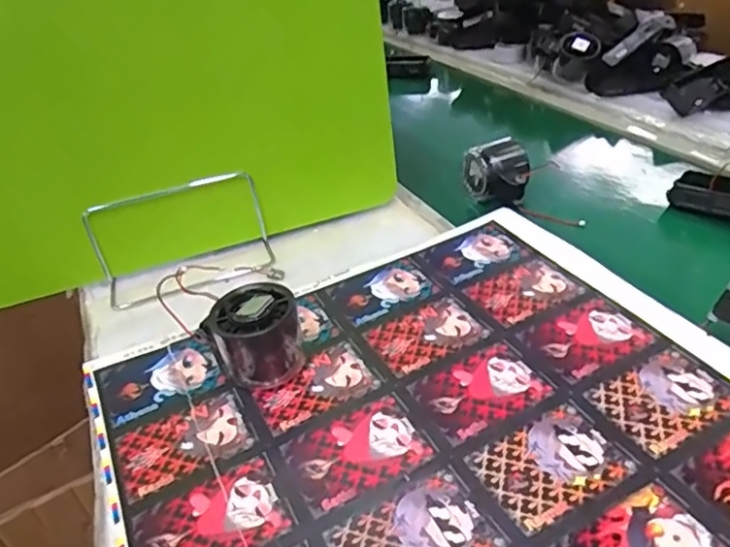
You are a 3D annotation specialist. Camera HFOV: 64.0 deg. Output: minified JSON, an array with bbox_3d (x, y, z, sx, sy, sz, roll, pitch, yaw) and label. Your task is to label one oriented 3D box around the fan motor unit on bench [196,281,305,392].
[{"bbox_3d":[-0.080,0.042,0.414,0.067,0.056,0.059,-13,35,-12],"label":"fan motor unit on bench"}]

